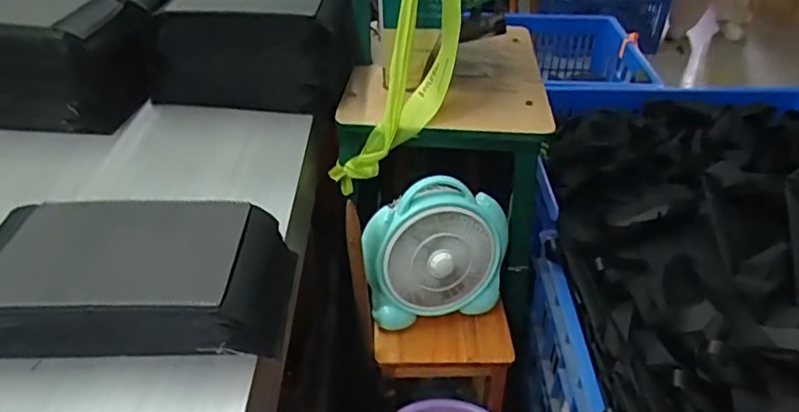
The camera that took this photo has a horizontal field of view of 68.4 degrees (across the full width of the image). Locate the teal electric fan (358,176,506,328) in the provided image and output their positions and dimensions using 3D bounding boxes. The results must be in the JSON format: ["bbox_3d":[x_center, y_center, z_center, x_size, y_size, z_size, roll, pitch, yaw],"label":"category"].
[{"bbox_3d":[0.057,0.071,0.939,0.230,0.243,0.073,-5,23,-11],"label":"teal electric fan"}]

